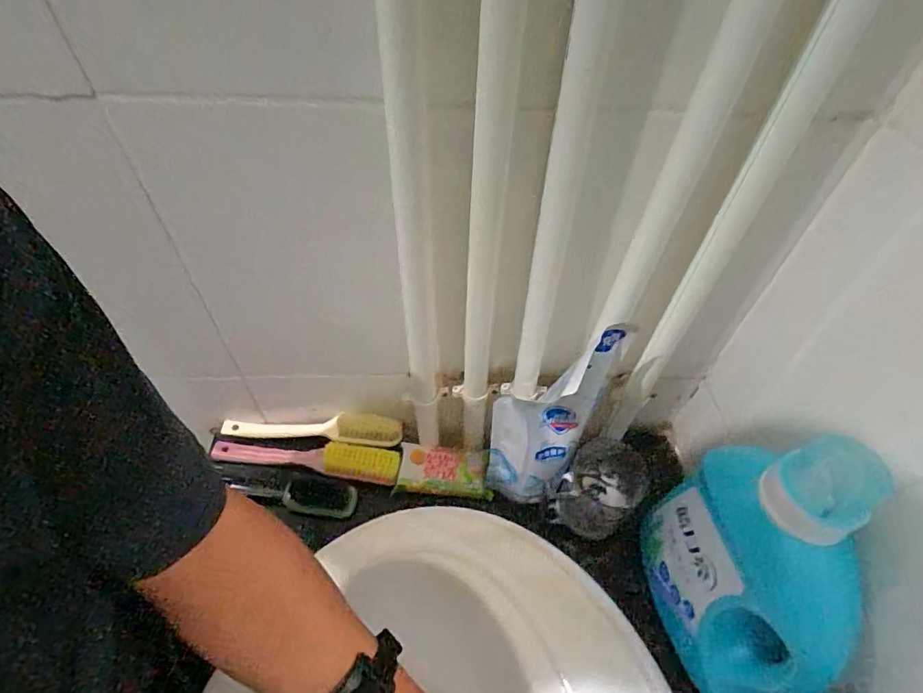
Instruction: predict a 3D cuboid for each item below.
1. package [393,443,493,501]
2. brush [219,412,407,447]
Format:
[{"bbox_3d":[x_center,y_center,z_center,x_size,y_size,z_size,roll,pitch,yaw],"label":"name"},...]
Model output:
[{"bbox_3d":[-0.020,0.144,0.565,0.109,0.018,0.055,5,50,2],"label":"package"},{"bbox_3d":[-0.186,0.100,0.593,0.222,0.025,0.036,4,50,1],"label":"brush"}]

